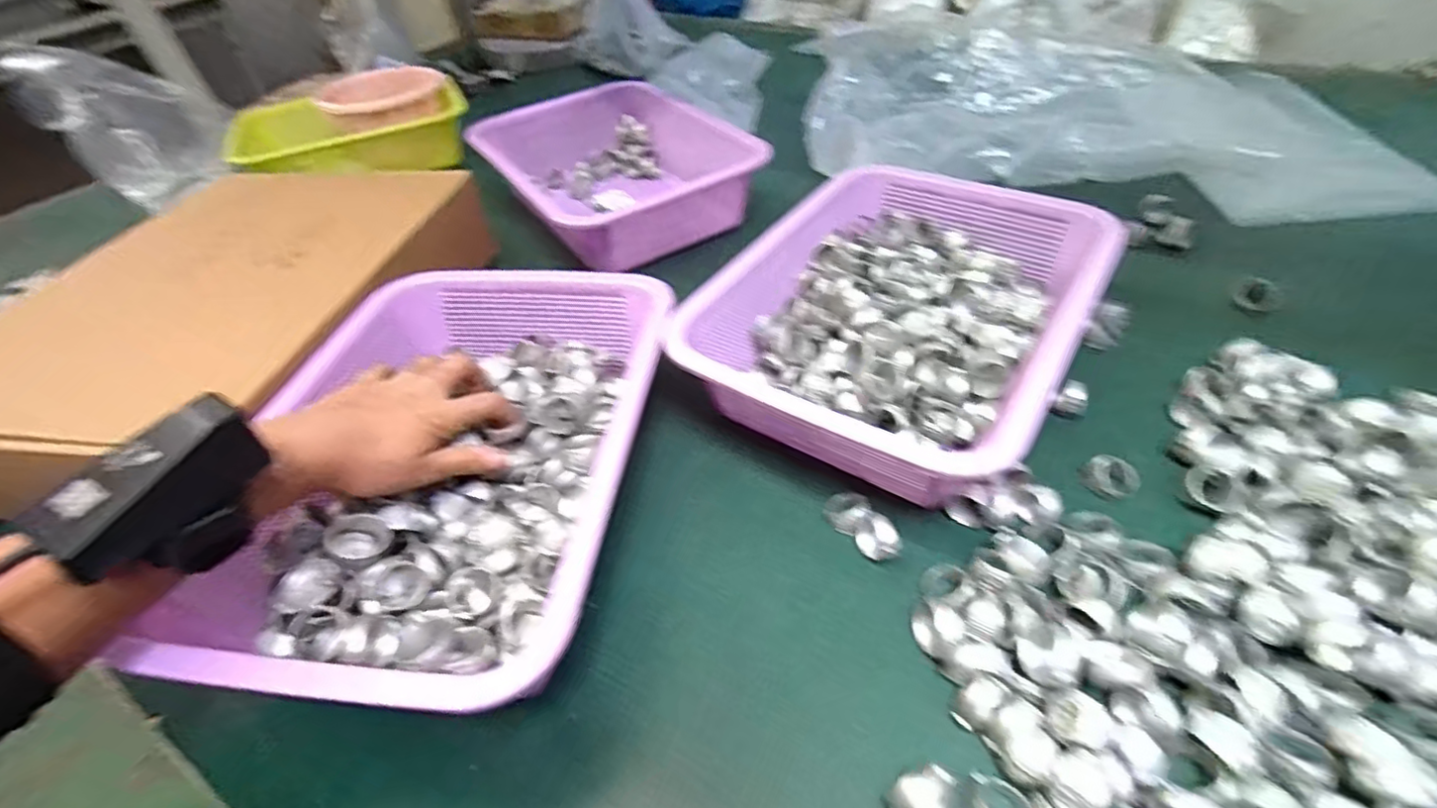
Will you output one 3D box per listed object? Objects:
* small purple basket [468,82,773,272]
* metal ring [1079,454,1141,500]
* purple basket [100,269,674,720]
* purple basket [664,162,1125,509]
[{"bbox_3d":[-0.111,-0.243,0.659,0.215,0.086,0.282,-27,48,-18],"label":"small purple basket"},{"bbox_3d":[0.237,0.044,0.373,0.024,0.013,0.028,-33,53,-23],"label":"metal ring"},{"bbox_3d":[-0.157,0.024,0.371,0.224,0.071,0.305,3,48,8],"label":"purple basket"},{"bbox_3d":[0.134,-0.072,0.447,0.223,0.071,0.296,25,55,25],"label":"purple basket"}]

